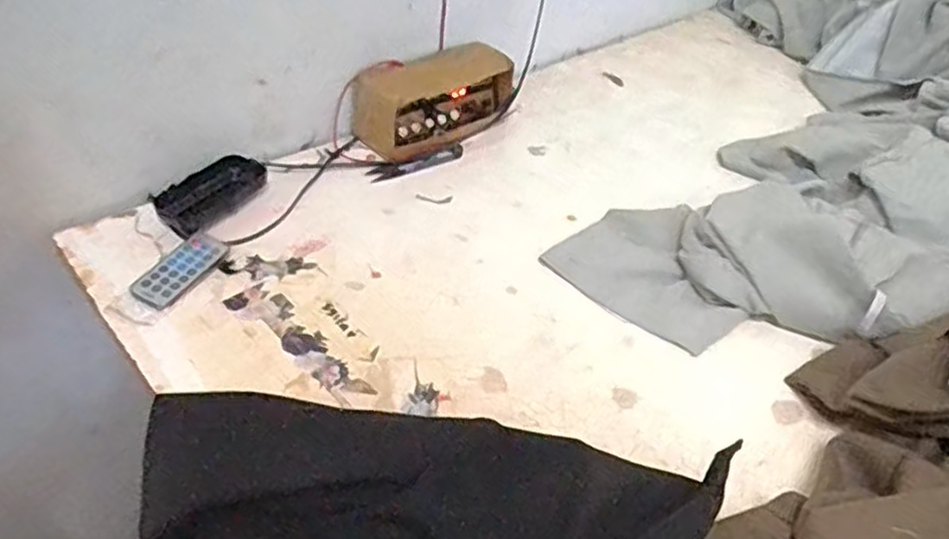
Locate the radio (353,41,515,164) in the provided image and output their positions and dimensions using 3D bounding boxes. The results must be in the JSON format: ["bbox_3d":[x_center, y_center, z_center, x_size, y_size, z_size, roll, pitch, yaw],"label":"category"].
[{"bbox_3d":[-0.042,-0.192,0.780,0.190,0.078,0.084,-28,54,-32],"label":"radio"}]

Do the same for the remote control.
[{"bbox_3d":[-0.252,-0.003,0.598,0.043,0.007,0.088,22,45,15],"label":"remote control"}]

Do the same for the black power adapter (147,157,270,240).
[{"bbox_3d":[-0.246,-0.073,0.651,0.053,0.021,0.107,30,47,22],"label":"black power adapter"}]

